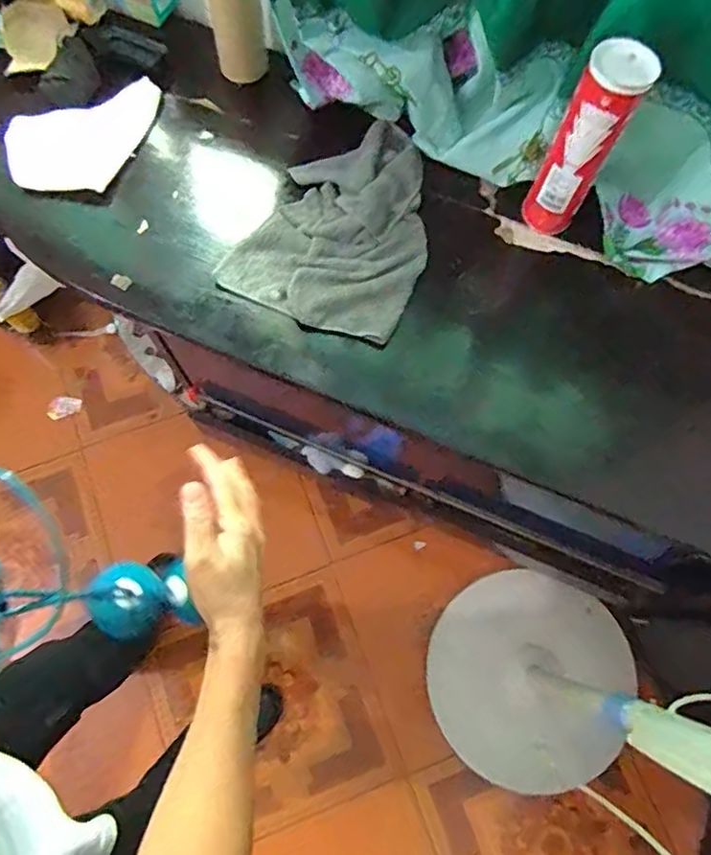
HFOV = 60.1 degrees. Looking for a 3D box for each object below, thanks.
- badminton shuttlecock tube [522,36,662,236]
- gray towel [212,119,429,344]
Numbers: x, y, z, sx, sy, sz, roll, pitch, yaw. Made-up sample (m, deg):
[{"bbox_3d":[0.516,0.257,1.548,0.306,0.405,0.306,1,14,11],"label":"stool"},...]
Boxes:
[{"bbox_3d":[0.257,-0.320,0.701,0.065,0.249,0.063,23,75,5],"label":"badminton shuttlecock tube"},{"bbox_3d":[-0.009,-0.267,0.799,0.232,0.037,0.303,27,75,6],"label":"gray towel"}]

